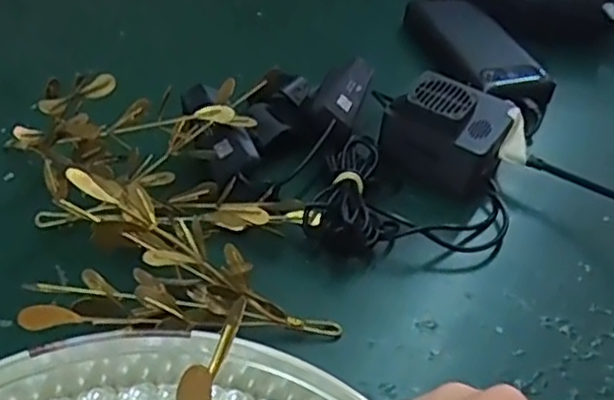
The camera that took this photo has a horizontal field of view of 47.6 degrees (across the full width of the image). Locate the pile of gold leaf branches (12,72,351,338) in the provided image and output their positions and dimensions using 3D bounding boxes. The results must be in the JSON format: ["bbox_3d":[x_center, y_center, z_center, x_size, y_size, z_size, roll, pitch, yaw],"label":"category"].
[{"bbox_3d":[-0.077,-0.002,0.399,0.154,0.094,0.171,-9,45,-18],"label":"pile of gold leaf branches"}]

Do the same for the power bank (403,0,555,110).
[{"bbox_3d":[0.153,-0.133,0.629,0.067,0.029,0.169,-11,46,-20],"label":"power bank"}]

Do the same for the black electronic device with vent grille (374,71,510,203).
[{"bbox_3d":[0.097,-0.046,0.492,0.085,0.058,0.055,17,43,10],"label":"black electronic device with vent grille"}]

